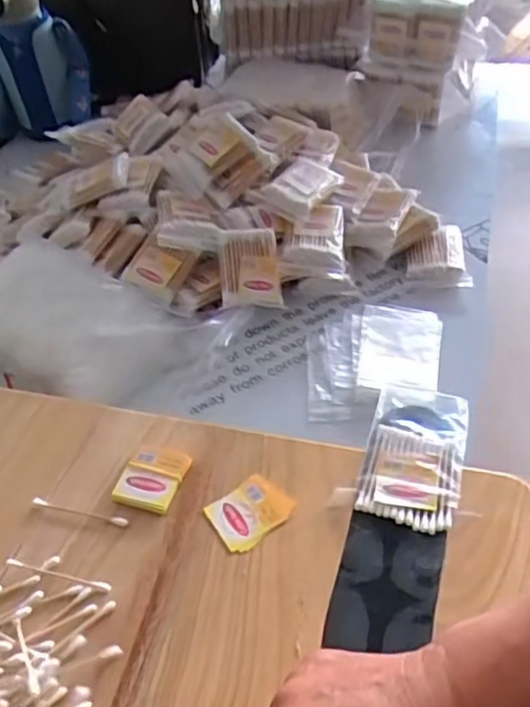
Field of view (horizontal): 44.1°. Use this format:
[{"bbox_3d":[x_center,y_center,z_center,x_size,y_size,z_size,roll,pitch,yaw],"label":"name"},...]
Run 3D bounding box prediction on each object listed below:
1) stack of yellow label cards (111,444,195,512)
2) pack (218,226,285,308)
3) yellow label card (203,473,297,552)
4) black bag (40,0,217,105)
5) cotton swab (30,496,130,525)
[{"bbox_3d":[-0.079,0.088,0.460,0.042,0.010,0.047,11,46,18],"label":"stack of yellow label cards"},{"bbox_3d":[-0.016,-0.084,0.646,0.058,0.017,0.080,-7,82,3],"label":"pack"},{"bbox_3d":[-0.010,0.105,0.439,0.051,0.004,0.041,-31,49,-23],"label":"yellow label card"},{"bbox_3d":[-0.210,-0.489,0.997,0.243,0.179,0.090,-5,44,2],"label":"black bag"},{"bbox_3d":[-0.127,0.108,0.447,0.073,0.007,0.007,7,45,14],"label":"cotton swab"}]

